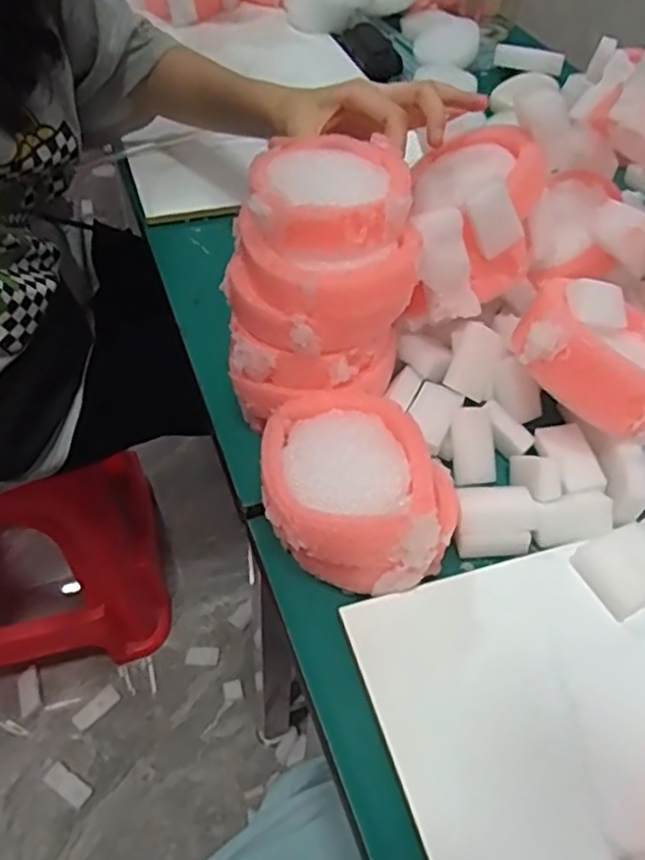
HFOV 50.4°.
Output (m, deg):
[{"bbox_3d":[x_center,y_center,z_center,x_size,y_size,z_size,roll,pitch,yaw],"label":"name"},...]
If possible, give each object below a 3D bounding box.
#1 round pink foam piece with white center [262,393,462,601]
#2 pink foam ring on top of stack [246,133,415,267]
[{"bbox_3d":[0.022,0.030,0.391,0.108,0.049,0.103,2,49,-3],"label":"round pink foam piece with white center"},{"bbox_3d":[0.004,-0.136,0.392,0.087,0.028,0.087,2,49,-3],"label":"pink foam ring on top of stack"}]

